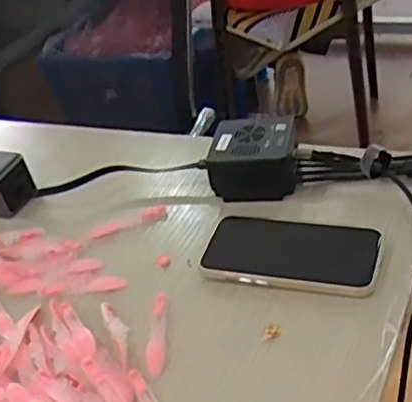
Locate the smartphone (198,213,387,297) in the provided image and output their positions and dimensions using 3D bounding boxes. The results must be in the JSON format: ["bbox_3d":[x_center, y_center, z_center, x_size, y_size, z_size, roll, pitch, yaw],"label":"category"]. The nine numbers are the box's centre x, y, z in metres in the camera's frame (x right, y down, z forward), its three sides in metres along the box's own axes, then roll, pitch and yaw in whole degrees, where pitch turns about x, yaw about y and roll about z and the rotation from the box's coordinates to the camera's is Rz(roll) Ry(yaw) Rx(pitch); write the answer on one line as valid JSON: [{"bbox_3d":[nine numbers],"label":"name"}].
[{"bbox_3d":[0.071,0.043,0.548,0.141,0.019,0.075,5,41,24],"label":"smartphone"}]

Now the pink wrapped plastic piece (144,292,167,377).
[{"bbox_3d":[-0.038,0.102,0.508,0.016,0.005,0.078,-8,37,7],"label":"pink wrapped plastic piece"}]

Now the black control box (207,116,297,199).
[{"bbox_3d":[0.046,-0.041,0.631,0.082,0.053,0.067,-1,40,15],"label":"black control box"}]

